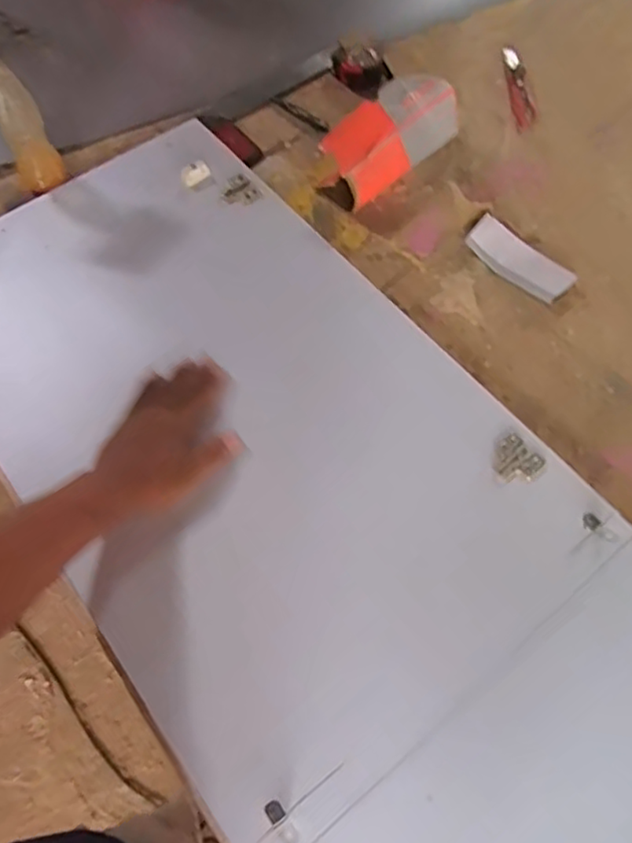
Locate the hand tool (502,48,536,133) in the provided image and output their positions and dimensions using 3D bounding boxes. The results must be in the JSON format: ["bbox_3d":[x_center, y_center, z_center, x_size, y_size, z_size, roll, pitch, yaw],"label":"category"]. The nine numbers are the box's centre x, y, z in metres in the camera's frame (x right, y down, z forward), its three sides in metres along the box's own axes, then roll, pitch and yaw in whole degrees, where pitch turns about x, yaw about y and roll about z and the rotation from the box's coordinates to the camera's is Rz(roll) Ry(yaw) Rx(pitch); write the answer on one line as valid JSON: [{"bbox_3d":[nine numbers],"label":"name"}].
[{"bbox_3d":[0.314,-0.513,0.962,0.035,0.013,0.169,0,62,-2],"label":"hand tool"}]

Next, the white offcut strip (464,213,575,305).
[{"bbox_3d":[0.254,-0.203,0.792,0.138,0.007,0.054,41,85,12],"label":"white offcut strip"}]

